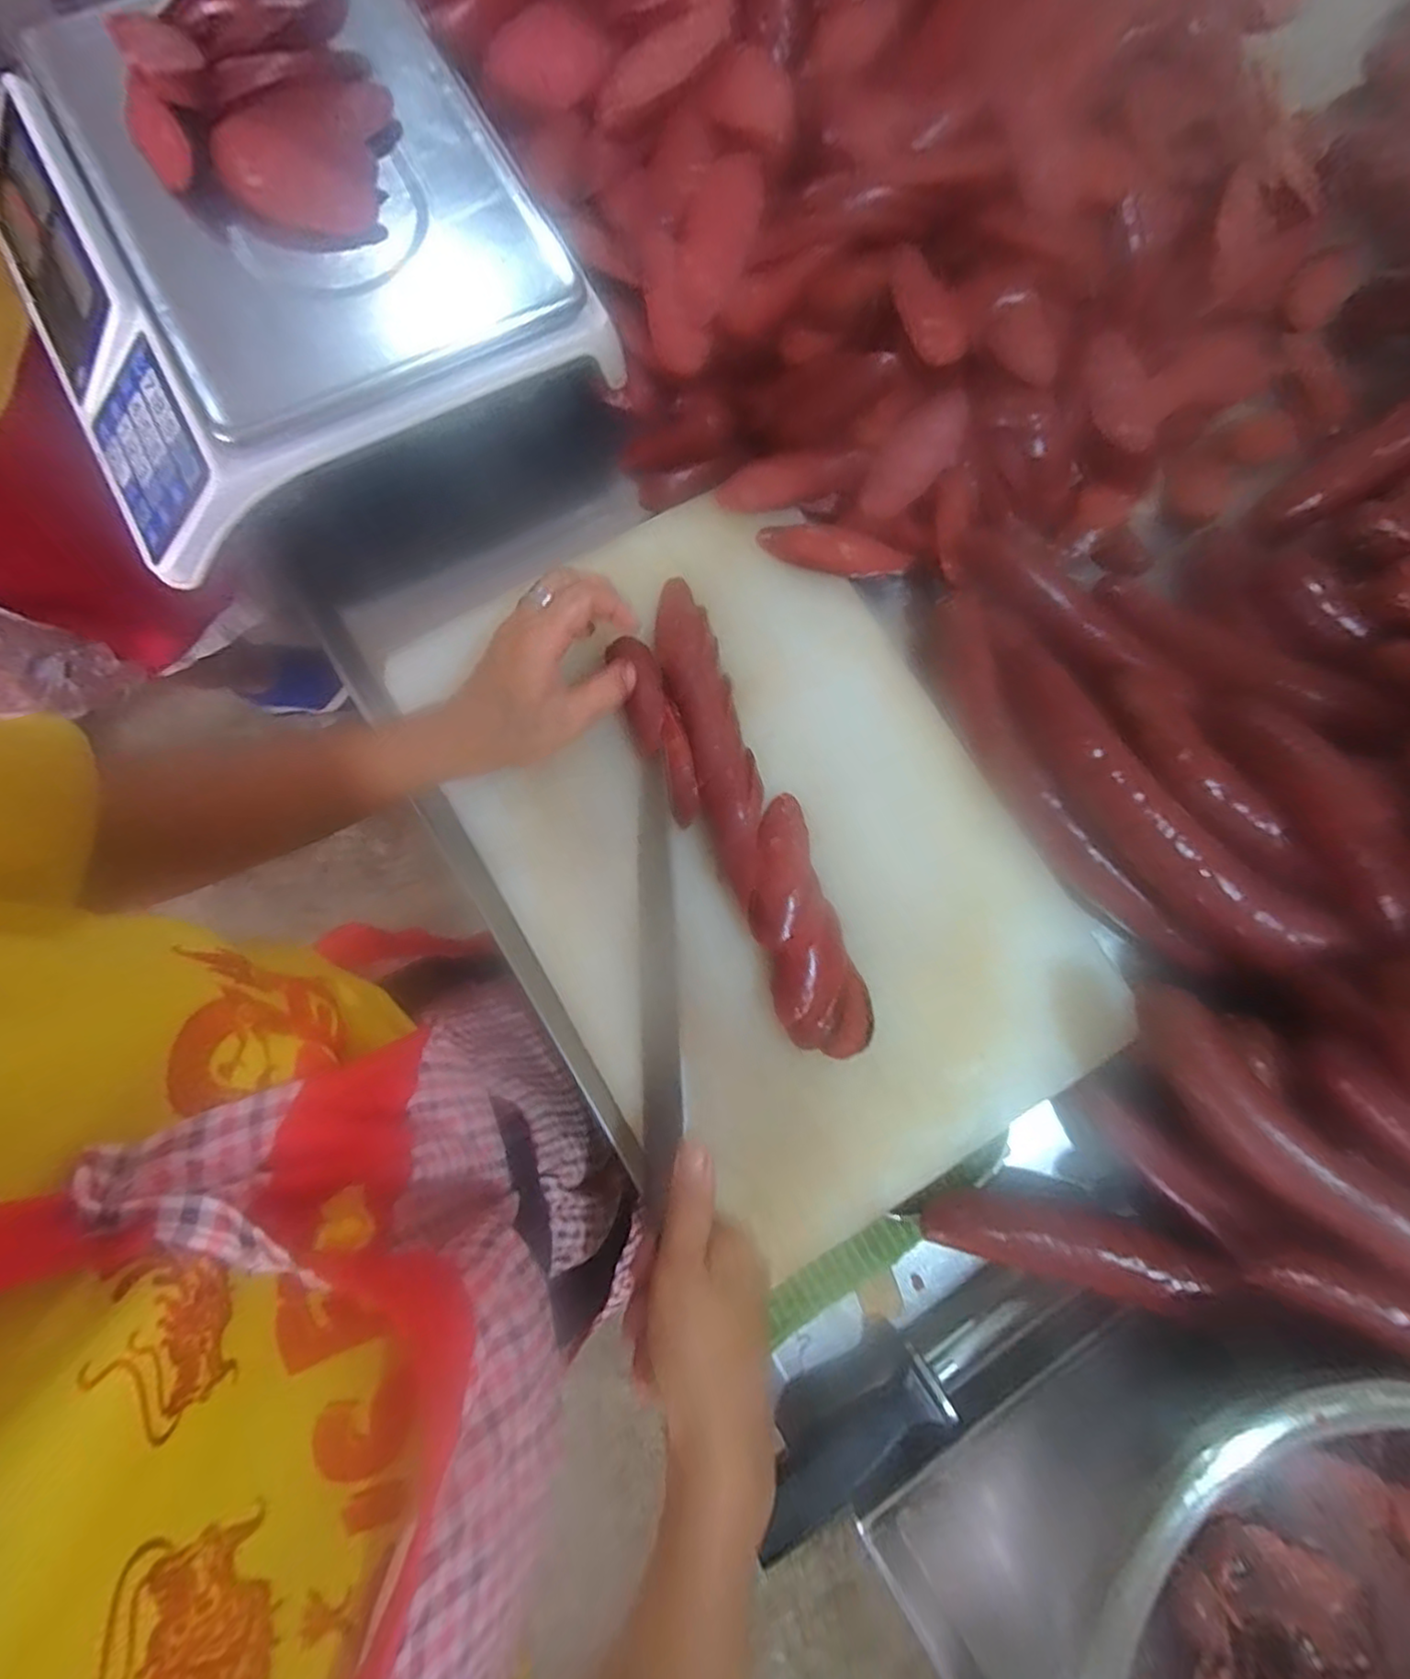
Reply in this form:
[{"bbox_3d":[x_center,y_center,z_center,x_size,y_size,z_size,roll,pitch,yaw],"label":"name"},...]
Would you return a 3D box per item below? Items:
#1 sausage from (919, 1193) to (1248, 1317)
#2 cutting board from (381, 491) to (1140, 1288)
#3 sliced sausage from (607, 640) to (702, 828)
[{"bbox_3d":[0.191,0.217,0.344,0.140,0.037,0.048,14,80,2],"label":"sausage"},{"bbox_3d":[0.029,0.001,0.394,0.291,0.030,0.429,-29,82,-6],"label":"cutting board"},{"bbox_3d":[-0.030,-0.068,0.386,0.030,0.022,0.122,-20,77,-4],"label":"sliced sausage"}]

